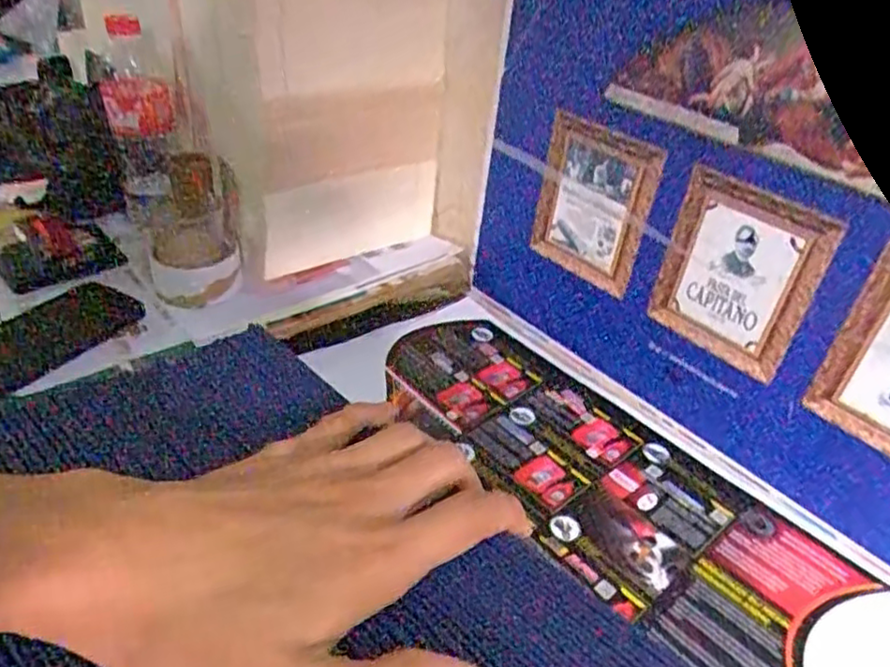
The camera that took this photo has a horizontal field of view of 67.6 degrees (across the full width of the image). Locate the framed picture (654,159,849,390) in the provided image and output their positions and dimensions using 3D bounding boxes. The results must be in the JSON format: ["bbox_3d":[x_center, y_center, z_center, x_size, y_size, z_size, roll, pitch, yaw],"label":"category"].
[{"bbox_3d":[0.239,-0.050,0.554,0.014,0.139,0.125,-19,42,-32],"label":"framed picture"}]

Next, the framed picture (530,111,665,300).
[{"bbox_3d":[0.138,-0.121,0.627,0.015,0.137,0.114,-19,42,-32],"label":"framed picture"}]

